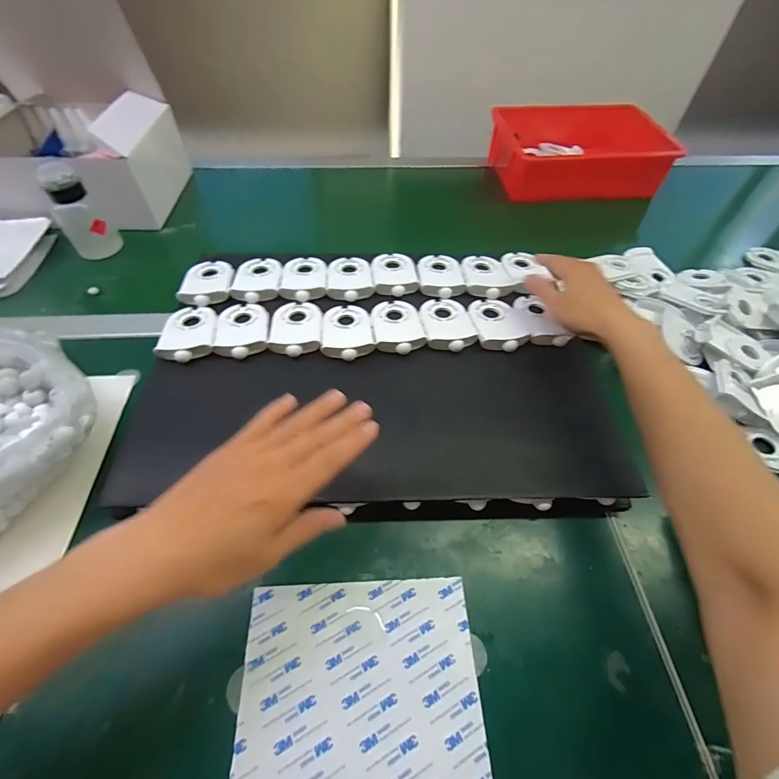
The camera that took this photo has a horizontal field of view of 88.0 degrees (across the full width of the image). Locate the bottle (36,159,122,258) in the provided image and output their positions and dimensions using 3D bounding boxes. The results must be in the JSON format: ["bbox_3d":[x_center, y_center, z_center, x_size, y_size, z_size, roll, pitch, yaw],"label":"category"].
[{"bbox_3d":[-0.436,-0.245,0.571,0.063,0.123,0.051,-32,60,-23],"label":"bottle"}]

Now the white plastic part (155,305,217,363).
[{"bbox_3d":[-0.228,-0.069,0.458,0.057,0.016,0.090,-11,54,-10],"label":"white plastic part"}]

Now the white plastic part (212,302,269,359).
[{"bbox_3d":[-0.168,-0.072,0.463,0.056,0.013,0.089,-7,53,-7],"label":"white plastic part"}]

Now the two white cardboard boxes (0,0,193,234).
[{"bbox_3d":[-0.625,-0.419,0.601,0.528,0.278,0.304,4,53,1],"label":"two white cardboard boxes"}]

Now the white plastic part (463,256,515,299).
[{"bbox_3d":[0.130,-0.155,0.532,0.059,0.013,0.087,2,53,0],"label":"white plastic part"}]

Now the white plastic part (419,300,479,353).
[{"bbox_3d":[0.068,-0.080,0.476,0.055,0.011,0.088,-5,53,-6],"label":"white plastic part"}]

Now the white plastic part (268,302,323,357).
[{"bbox_3d":[-0.107,-0.073,0.470,0.057,0.017,0.089,-2,53,-3],"label":"white plastic part"}]

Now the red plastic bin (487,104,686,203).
[{"bbox_3d":[0.351,-0.439,0.755,0.296,0.094,0.182,-3,53,-4],"label":"red plastic bin"}]

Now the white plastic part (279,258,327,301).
[{"bbox_3d":[-0.110,-0.149,0.522,0.057,0.010,0.089,-3,53,-4],"label":"white plastic part"}]

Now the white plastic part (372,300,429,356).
[{"bbox_3d":[0.010,-0.078,0.472,0.057,0.011,0.091,-4,53,-5],"label":"white plastic part"}]

